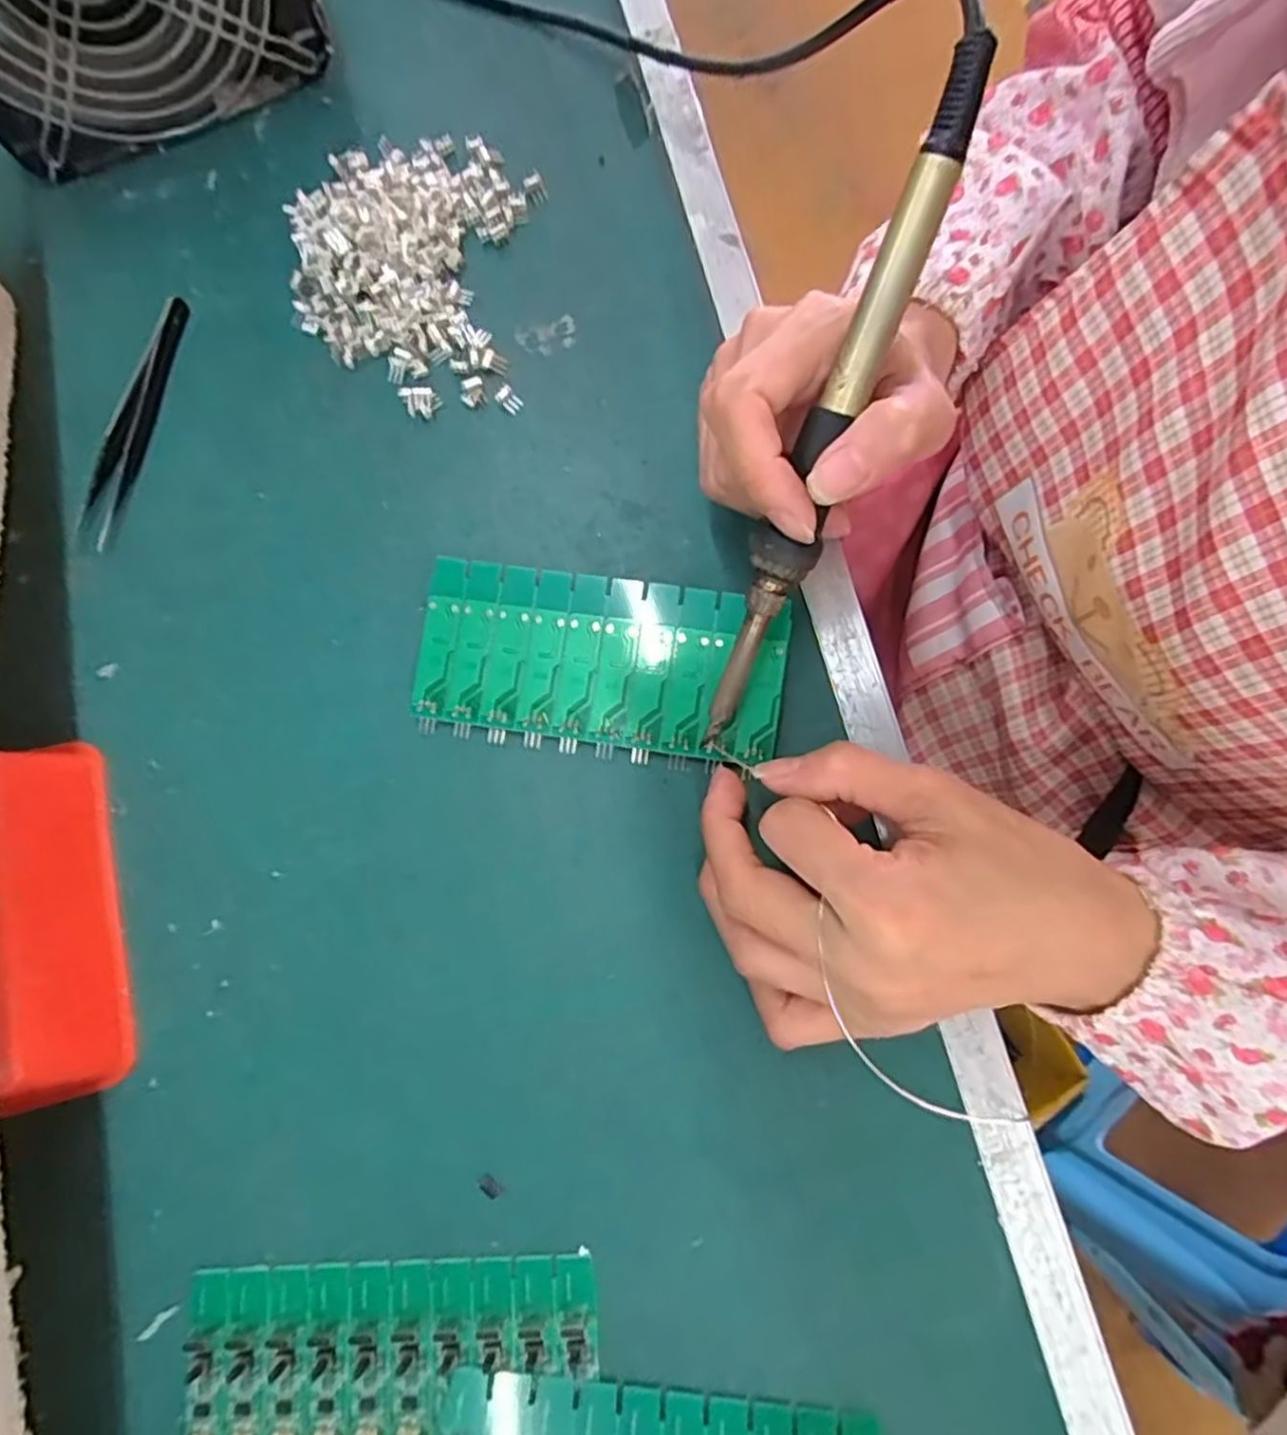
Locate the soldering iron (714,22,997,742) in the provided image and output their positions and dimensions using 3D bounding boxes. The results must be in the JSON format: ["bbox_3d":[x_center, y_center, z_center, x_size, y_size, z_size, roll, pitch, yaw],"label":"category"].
[{"bbox_3d":[0.053,-0.079,0.219,0.020,0.015,0.205,20,115,5],"label":"soldering iron"}]

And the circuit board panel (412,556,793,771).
[{"bbox_3d":[-0.018,-0.022,0.276,0.140,0.011,0.062,10,79,5],"label":"circuit board panel"}]

